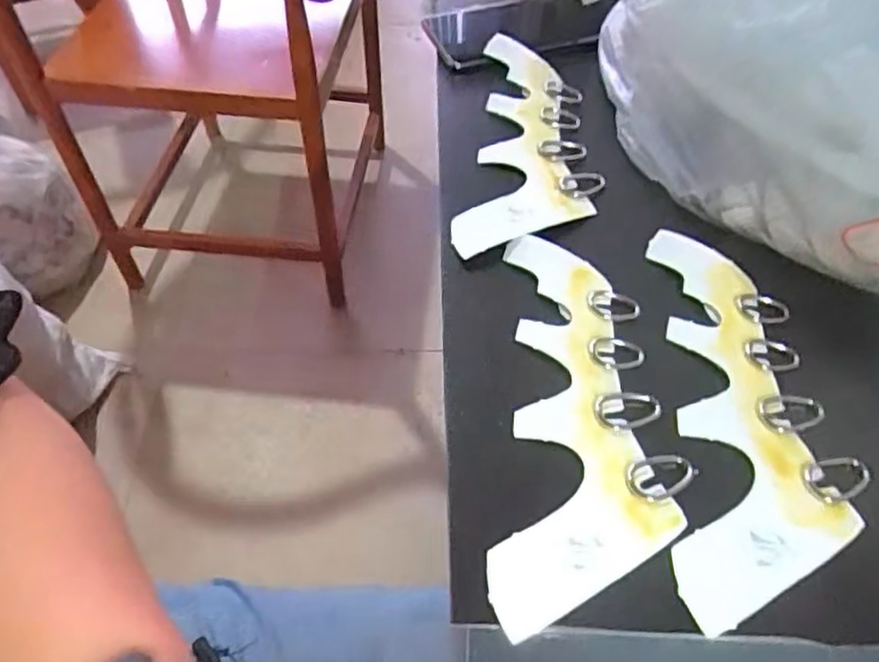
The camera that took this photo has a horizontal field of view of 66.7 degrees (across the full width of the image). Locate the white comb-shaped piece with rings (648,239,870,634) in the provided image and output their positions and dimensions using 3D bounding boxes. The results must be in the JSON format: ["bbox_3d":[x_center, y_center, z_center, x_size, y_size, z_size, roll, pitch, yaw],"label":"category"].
[{"bbox_3d":[0.153,0.036,0.332,0.083,0.011,0.207,4,53,3],"label":"white comb-shaped piece with rings"}]

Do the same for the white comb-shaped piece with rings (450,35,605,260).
[{"bbox_3d":[0.064,-0.129,0.450,0.083,0.010,0.214,7,53,5],"label":"white comb-shaped piece with rings"}]

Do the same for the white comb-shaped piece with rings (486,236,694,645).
[{"bbox_3d":[0.071,0.037,0.329,0.081,0.005,0.210,4,53,3],"label":"white comb-shaped piece with rings"}]

